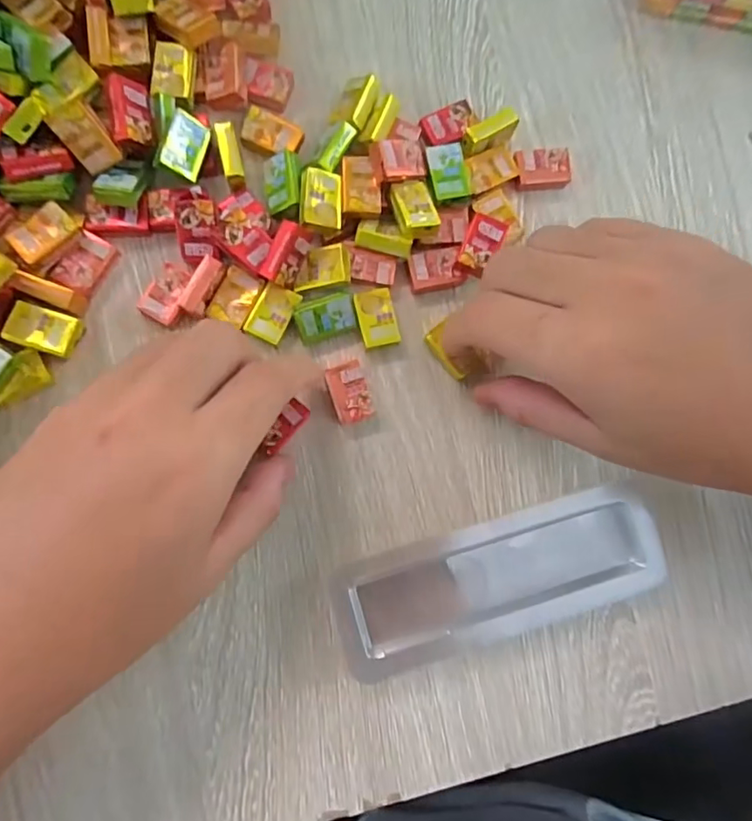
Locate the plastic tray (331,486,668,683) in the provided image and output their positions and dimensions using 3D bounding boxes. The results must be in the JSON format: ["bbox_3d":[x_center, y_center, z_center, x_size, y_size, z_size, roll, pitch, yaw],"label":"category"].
[{"bbox_3d":[0.053,0.074,0.231,0.137,0.019,0.049,-16,85,-7],"label":"plastic tray"}]

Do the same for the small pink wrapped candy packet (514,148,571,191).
[{"bbox_3d":[0.080,-0.116,0.261,0.027,0.008,0.020,-1,84,-6],"label":"small pink wrapped candy packet"}]

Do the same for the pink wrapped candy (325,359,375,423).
[{"bbox_3d":[-0.012,-0.008,0.240,0.016,0.009,0.025,-17,86,-8],"label":"pink wrapped candy"}]

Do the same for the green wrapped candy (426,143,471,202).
[{"bbox_3d":[0.034,-0.108,0.247,0.020,0.010,0.024,-12,85,-7],"label":"green wrapped candy"}]

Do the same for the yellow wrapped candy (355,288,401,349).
[{"bbox_3d":[0.000,-0.041,0.245,0.017,0.008,0.025,-13,85,-7],"label":"yellow wrapped candy"}]

